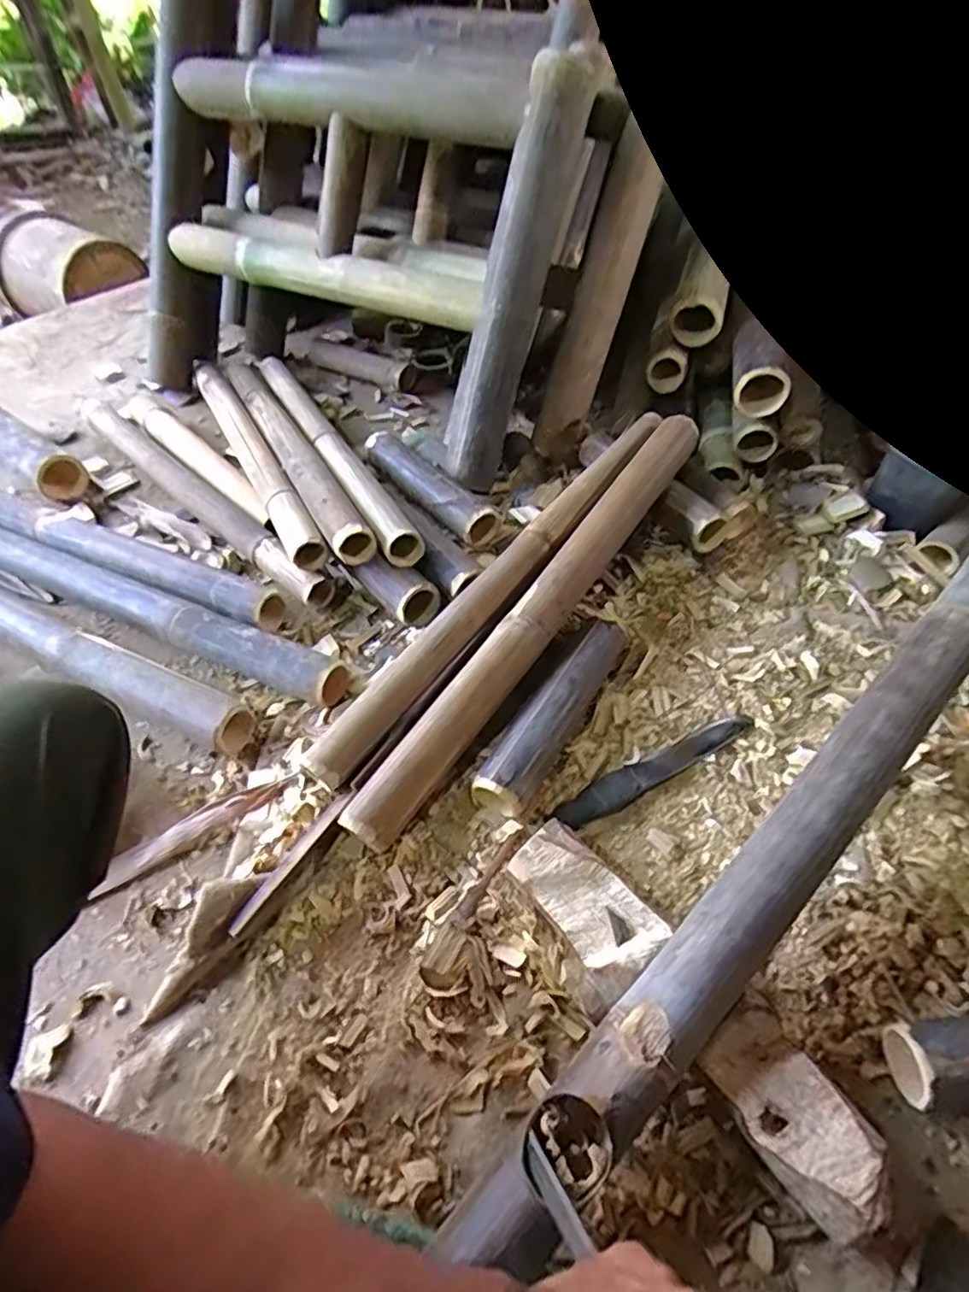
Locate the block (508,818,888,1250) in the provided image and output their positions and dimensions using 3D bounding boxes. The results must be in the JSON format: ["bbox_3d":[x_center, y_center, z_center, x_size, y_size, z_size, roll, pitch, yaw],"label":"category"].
[{"bbox_3d":[0.148,0.282,0.509,0.088,0.055,0.328,-36,59,-23],"label":"block"}]

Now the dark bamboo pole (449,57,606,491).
[{"bbox_3d":[0.041,-0.456,0.843,0.080,0.490,0.069,27,28,21],"label":"dark bamboo pole"}]

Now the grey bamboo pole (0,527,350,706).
[{"bbox_3d":[-0.459,-0.058,0.806,0.646,0.056,0.060,20,55,16],"label":"grey bamboo pole"}]

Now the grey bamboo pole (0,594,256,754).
[{"bbox_3d":[-0.536,-0.015,0.771,0.623,0.050,0.061,22,56,18],"label":"grey bamboo pole"}]

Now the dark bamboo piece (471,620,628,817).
[{"bbox_3d":[0.078,0.068,0.681,0.061,0.056,0.259,28,58,21],"label":"dark bamboo piece"}]

